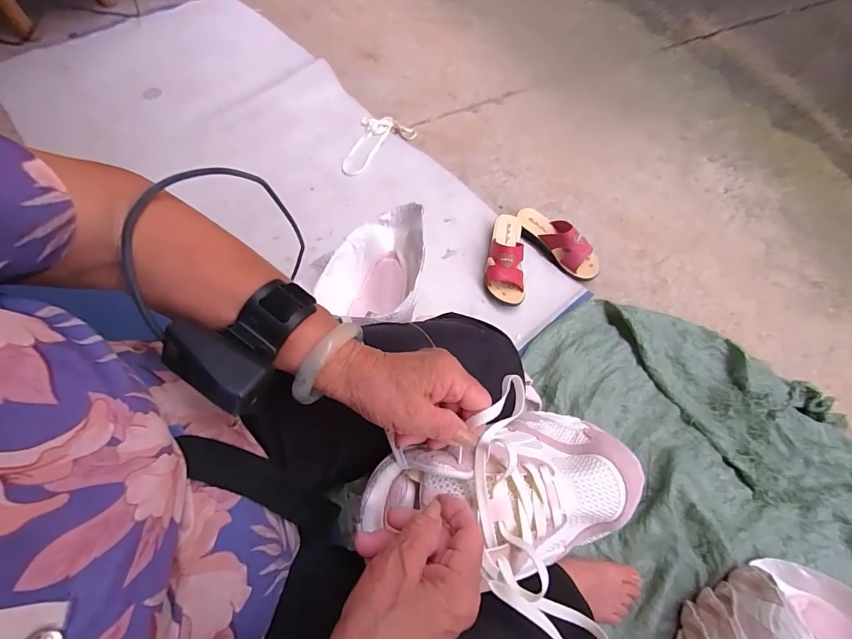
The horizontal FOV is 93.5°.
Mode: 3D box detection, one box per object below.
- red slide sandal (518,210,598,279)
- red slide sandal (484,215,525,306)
[{"bbox_3d":[0.308,-0.185,0.924,0.077,0.074,0.223,-37,72,-19],"label":"red slide sandal"},{"bbox_3d":[0.181,-0.142,0.889,0.085,0.076,0.219,9,64,1],"label":"red slide sandal"}]

